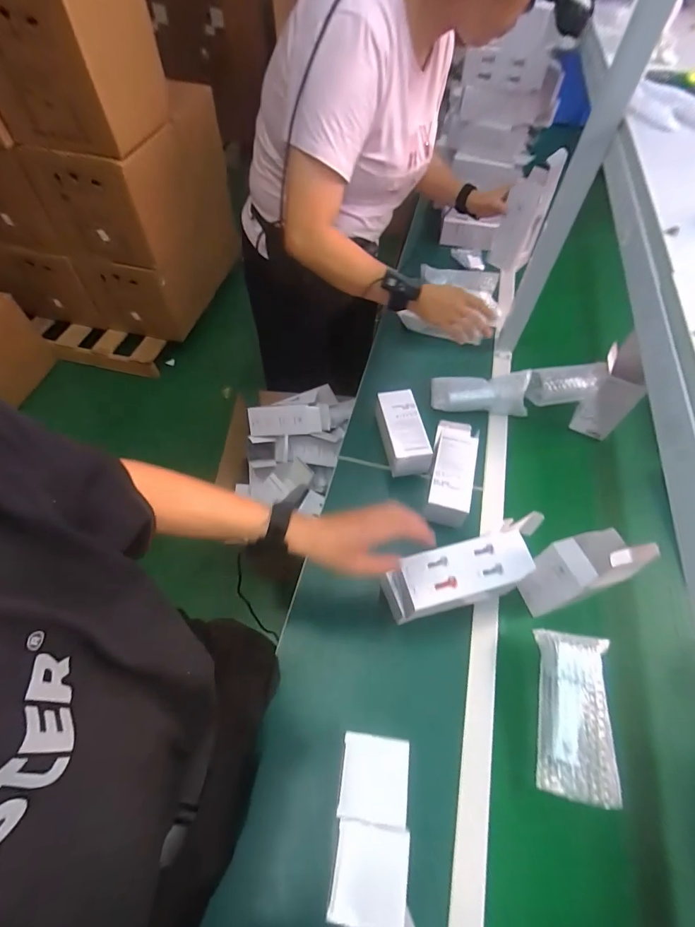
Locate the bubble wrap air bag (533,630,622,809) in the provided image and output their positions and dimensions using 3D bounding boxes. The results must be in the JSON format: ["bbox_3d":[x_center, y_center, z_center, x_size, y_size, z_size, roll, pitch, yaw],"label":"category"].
[{"bbox_3d":[0.324,0.351,0.576,0.094,0.046,0.203,12,54,4],"label":"bubble wrap air bag"}]

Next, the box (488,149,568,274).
[{"bbox_3d":[0.416,-0.579,0.957,0.105,0.261,0.038,42,65,17],"label":"box"}]

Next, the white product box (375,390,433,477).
[{"bbox_3d":[0.110,-0.063,0.826,0.076,0.070,0.173,-8,55,-10],"label":"white product box"}]

